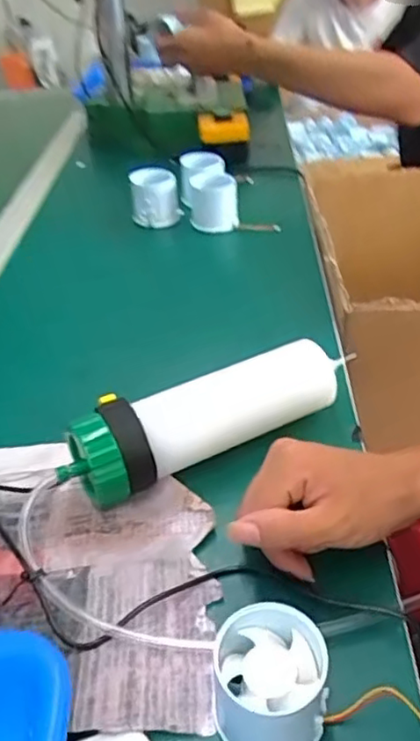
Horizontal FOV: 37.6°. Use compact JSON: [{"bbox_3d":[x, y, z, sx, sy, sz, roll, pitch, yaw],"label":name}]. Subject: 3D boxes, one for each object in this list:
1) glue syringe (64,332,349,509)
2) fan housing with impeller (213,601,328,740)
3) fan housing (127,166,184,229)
[{"bbox_3d":[0.002,0.029,0.434,0.220,0.058,0.053,-23,42,-23],"label":"glue syringe"},{"bbox_3d":[0.028,0.148,0.292,0.051,0.053,0.046,-9,38,-5],"label":"fan housing with impeller"},{"bbox_3d":[-0.065,-0.209,0.748,0.055,0.058,0.051,-12,39,-8],"label":"fan housing"}]

